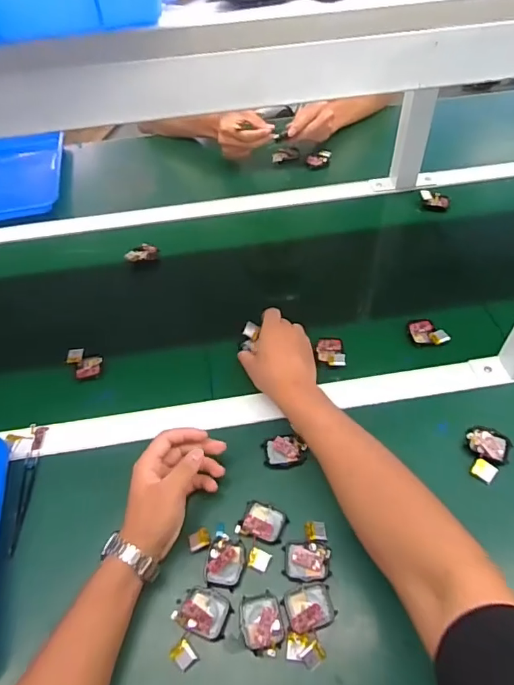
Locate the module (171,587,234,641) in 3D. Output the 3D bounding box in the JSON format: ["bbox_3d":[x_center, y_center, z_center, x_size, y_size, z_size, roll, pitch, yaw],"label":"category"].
[{"bbox_3d":[-0.051,0.261,0.460,0.049,0.015,0.039,16,54,16],"label":"module"}]

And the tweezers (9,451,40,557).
[{"bbox_3d":[-0.267,0.179,0.542,0.014,0.012,0.120,-6,51,-2],"label":"tweezers"}]

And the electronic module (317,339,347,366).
[{"bbox_3d":[0.101,0.013,0.649,0.034,0.012,0.050,-5,51,0],"label":"electronic module"}]

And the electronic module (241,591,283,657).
[{"bbox_3d":[0.005,0.268,0.454,0.038,0.011,0.052,-12,51,-6],"label":"electronic module"}]

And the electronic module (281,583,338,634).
[{"bbox_3d":[0.051,0.256,0.458,0.047,0.008,0.039,-14,52,-8],"label":"electronic module"}]

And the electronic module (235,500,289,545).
[{"bbox_3d":[0.007,0.191,0.506,0.047,0.013,0.040,16,54,16],"label":"electronic module"}]

